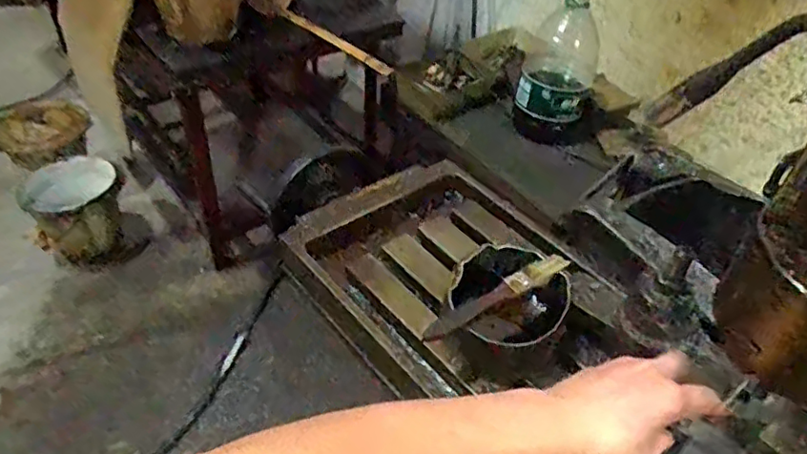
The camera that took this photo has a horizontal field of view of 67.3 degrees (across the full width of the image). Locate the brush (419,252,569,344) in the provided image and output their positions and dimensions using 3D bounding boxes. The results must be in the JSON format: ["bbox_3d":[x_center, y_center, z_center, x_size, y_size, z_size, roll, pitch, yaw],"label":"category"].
[{"bbox_3d":[0.077,0.058,0.509,0.142,0.025,0.017,-20,48,-25],"label":"brush"}]

